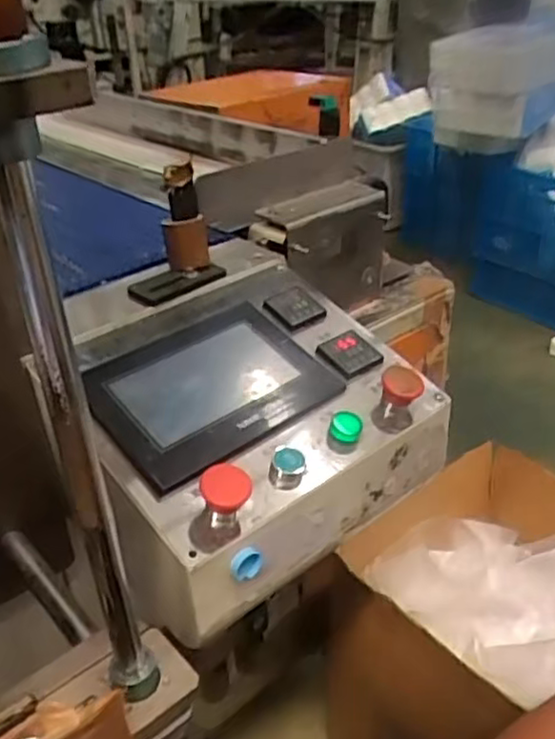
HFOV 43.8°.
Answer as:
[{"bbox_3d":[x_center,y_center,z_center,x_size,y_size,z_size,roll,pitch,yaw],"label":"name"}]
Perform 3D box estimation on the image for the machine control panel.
[{"bbox_3d":[-0.056,0.023,0.690,0.308,0.148,0.342,-26,38,-32],"label":"machine control panel"}]

